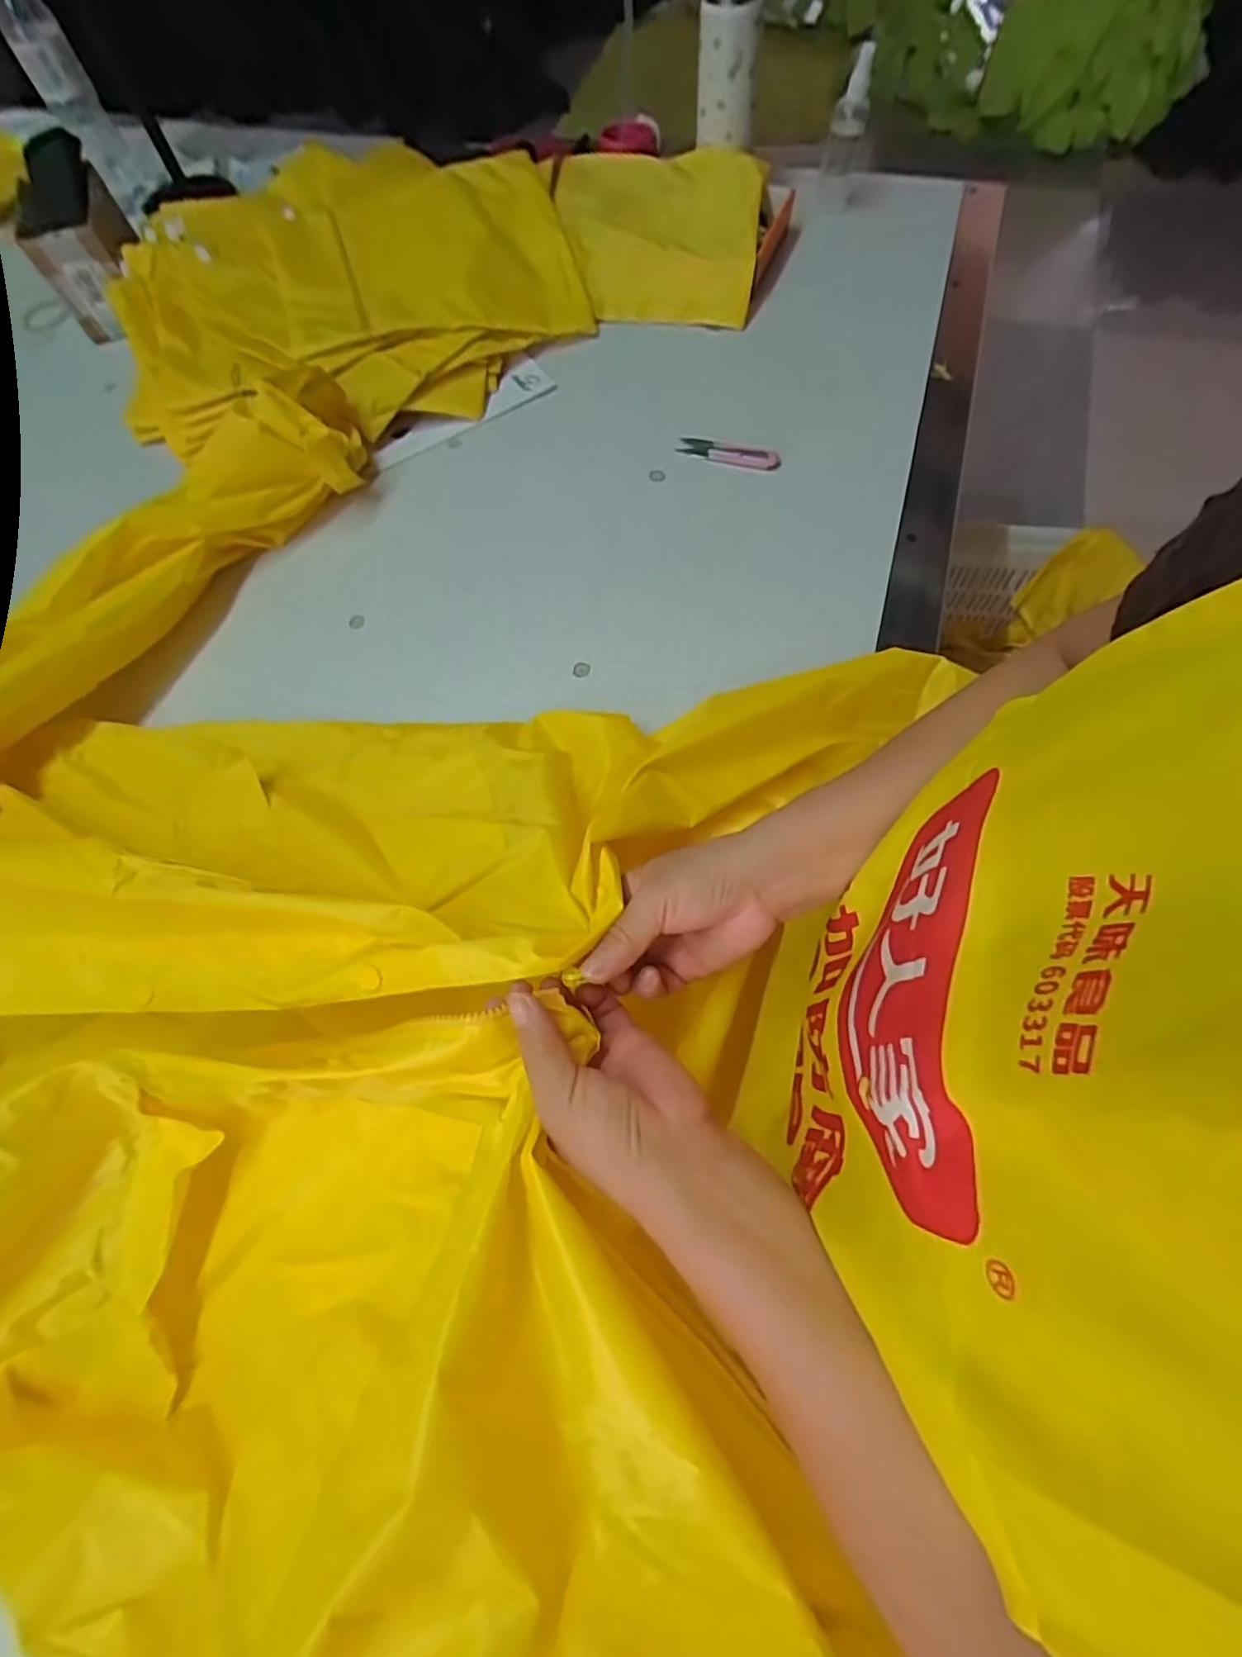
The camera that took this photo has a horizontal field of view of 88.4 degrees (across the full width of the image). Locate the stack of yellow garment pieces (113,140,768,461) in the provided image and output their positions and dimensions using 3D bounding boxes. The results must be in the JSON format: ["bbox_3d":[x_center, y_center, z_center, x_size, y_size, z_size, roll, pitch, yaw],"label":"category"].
[{"bbox_3d":[-0.202,-0.664,0.746,0.747,0.065,0.424,-22,68,-6],"label":"stack of yellow garment pieces"}]

